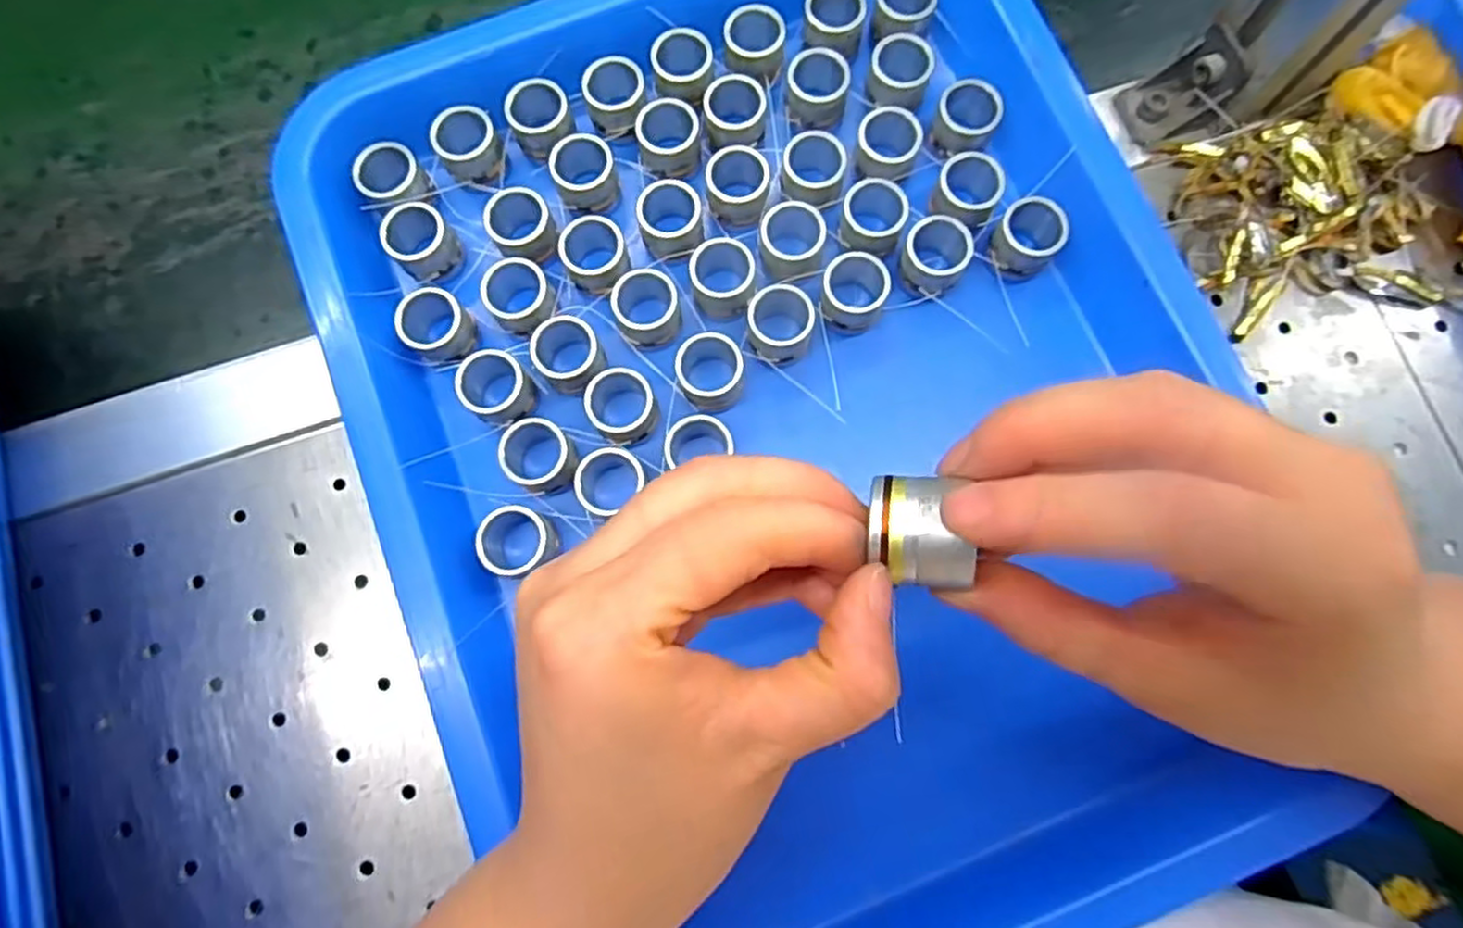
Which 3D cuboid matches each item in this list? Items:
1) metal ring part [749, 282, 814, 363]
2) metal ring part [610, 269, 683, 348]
[{"bbox_3d":[0.019,-0.052,0.280,0.025,0.024,0.023,0,76,1],"label":"metal ring part"},{"bbox_3d":[-0.032,-0.060,0.286,0.025,0.020,0.024,0,76,1],"label":"metal ring part"}]

